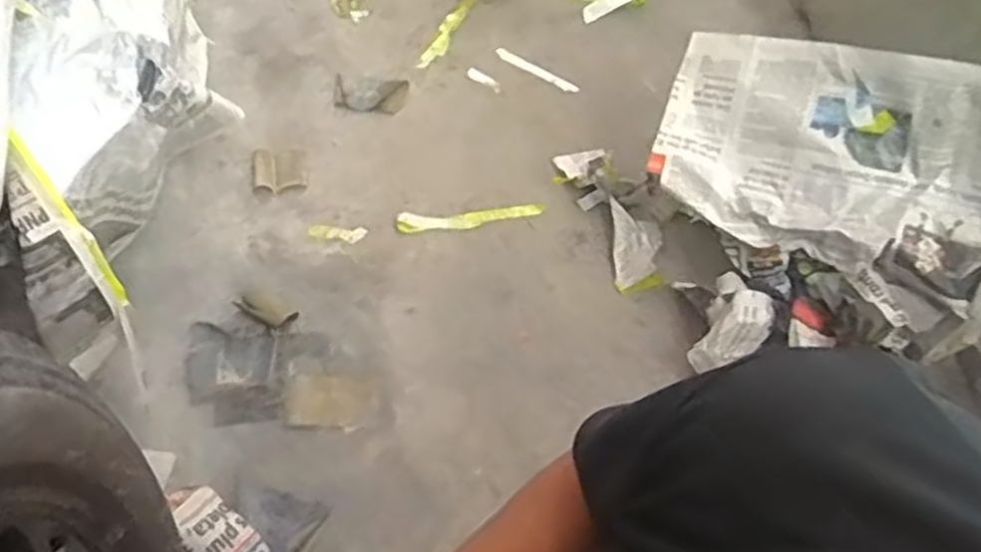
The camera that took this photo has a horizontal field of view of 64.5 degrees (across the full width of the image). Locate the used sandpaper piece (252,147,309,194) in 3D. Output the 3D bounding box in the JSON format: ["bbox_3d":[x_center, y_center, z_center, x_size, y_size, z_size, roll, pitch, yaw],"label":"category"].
[{"bbox_3d":[-0.315,-0.160,1.163,0.078,0.026,0.069,-7,61,-5],"label":"used sandpaper piece"}]

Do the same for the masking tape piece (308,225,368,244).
[{"bbox_3d":[-0.222,-0.063,1.122,0.085,0.005,0.026,10,61,5],"label":"masking tape piece"}]

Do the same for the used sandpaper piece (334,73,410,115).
[{"bbox_3d":[-0.190,-0.288,1.242,0.113,0.022,0.074,-2,60,3],"label":"used sandpaper piece"}]

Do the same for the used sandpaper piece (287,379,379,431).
[{"bbox_3d":[-0.200,0.163,0.996,0.115,0.014,0.070,-3,60,2],"label":"used sandpaper piece"}]

